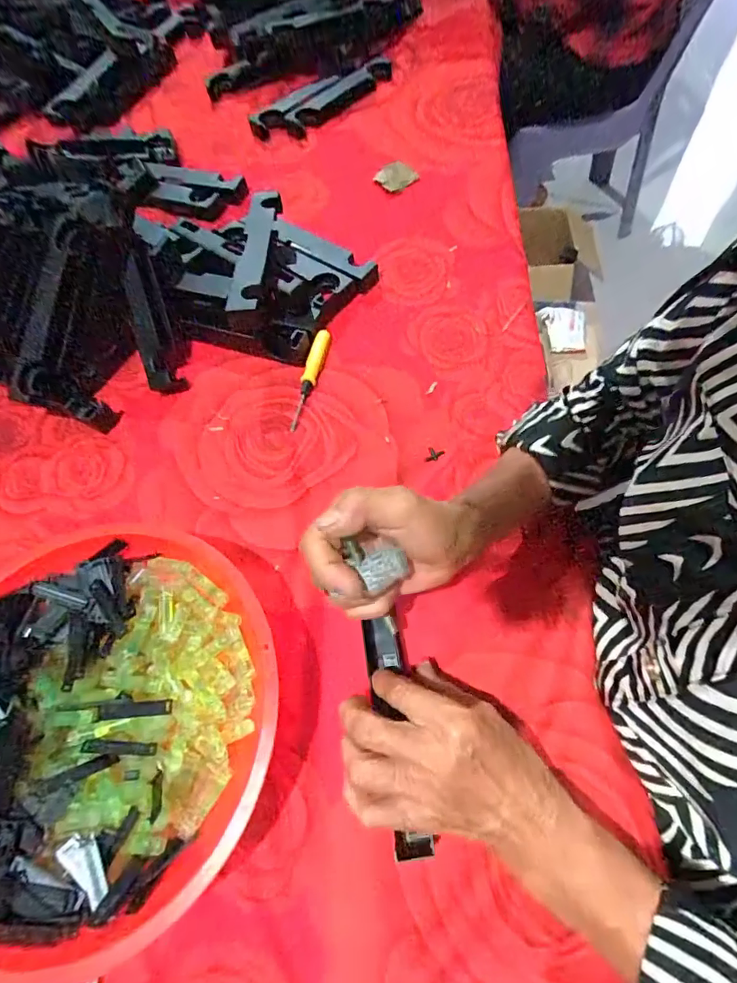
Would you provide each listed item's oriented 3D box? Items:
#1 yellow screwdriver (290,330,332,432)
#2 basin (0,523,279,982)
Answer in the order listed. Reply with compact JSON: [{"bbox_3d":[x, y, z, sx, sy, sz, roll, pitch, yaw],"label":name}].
[{"bbox_3d":[-0.059,-0.115,0.501,0.016,0.016,0.116,10,65,8],"label":"yellow screwdriver"},{"bbox_3d":[-0.176,0.148,0.330,0.235,0.074,0.237,-1,64,3],"label":"basin"}]

